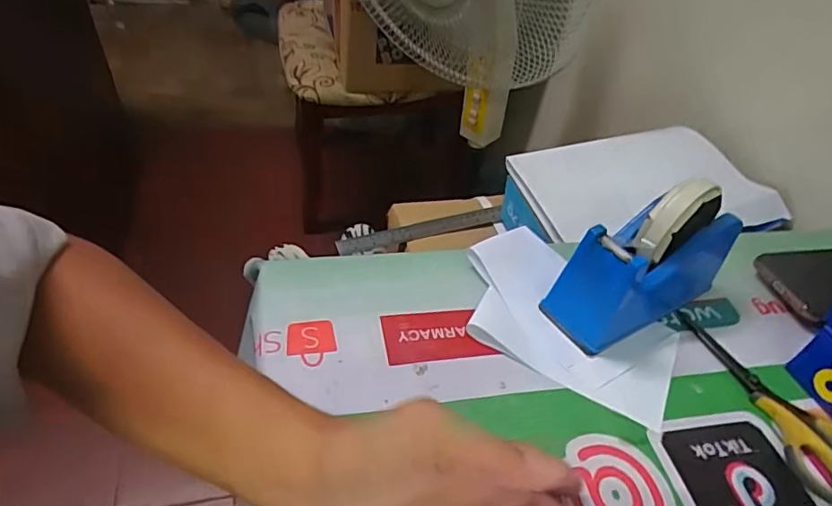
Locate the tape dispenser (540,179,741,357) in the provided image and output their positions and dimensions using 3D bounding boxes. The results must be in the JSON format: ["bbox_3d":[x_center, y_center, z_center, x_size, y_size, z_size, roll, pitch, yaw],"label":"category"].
[{"bbox_3d":[0.184,0.001,0.410,0.152,0.103,0.051,-20,50,-26],"label":"tape dispenser"}]

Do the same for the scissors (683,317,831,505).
[{"bbox_3d":[0.261,0.105,0.377,0.061,0.013,0.162,-6,45,-14],"label":"scissors"}]

